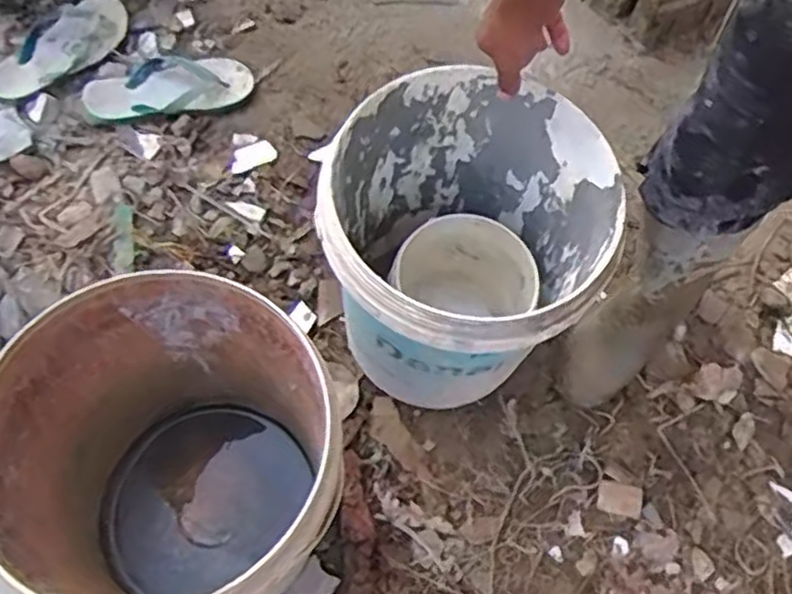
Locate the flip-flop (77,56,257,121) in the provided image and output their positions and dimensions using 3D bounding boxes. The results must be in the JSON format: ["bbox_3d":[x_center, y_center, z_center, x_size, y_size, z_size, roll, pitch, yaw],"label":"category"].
[{"bbox_3d":[-0.370,-0.345,1.184,0.255,0.043,0.108,-16,68,-6],"label":"flip-flop"}]

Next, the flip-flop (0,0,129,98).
[{"bbox_3d":[-0.548,-0.408,1.191,0.114,0.027,0.247,33,71,12],"label":"flip-flop"}]

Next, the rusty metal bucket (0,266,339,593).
[{"bbox_3d":[-0.212,0.186,0.778,0.302,0.380,0.296,0,67,0],"label":"rusty metal bucket"}]

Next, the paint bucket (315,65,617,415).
[{"bbox_3d":[0.077,-0.040,0.877,0.288,0.342,0.299,0,67,0],"label":"paint bucket"}]

